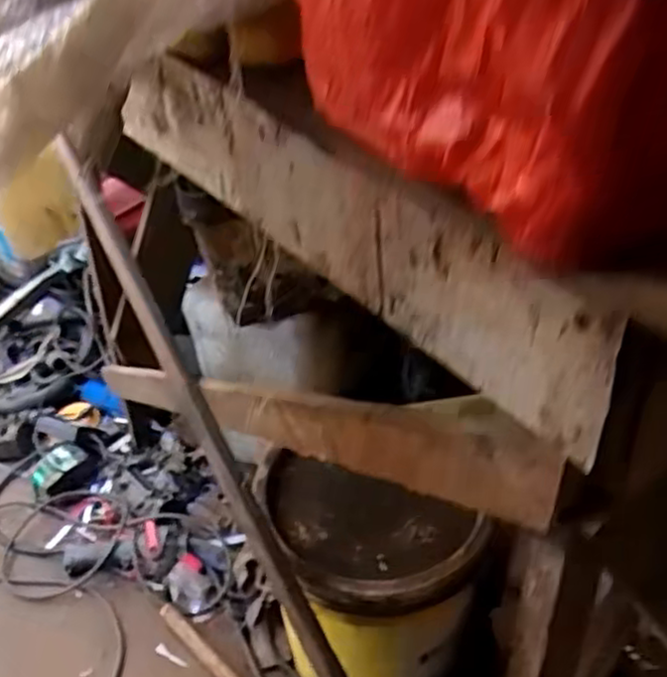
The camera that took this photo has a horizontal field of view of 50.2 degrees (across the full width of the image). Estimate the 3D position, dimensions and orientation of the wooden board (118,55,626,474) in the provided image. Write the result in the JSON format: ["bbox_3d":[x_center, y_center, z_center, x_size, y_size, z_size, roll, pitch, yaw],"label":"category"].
[{"bbox_3d":[-0.037,-0.097,0.450,0.020,0.090,0.513,-25,44,-24],"label":"wooden board"}]

